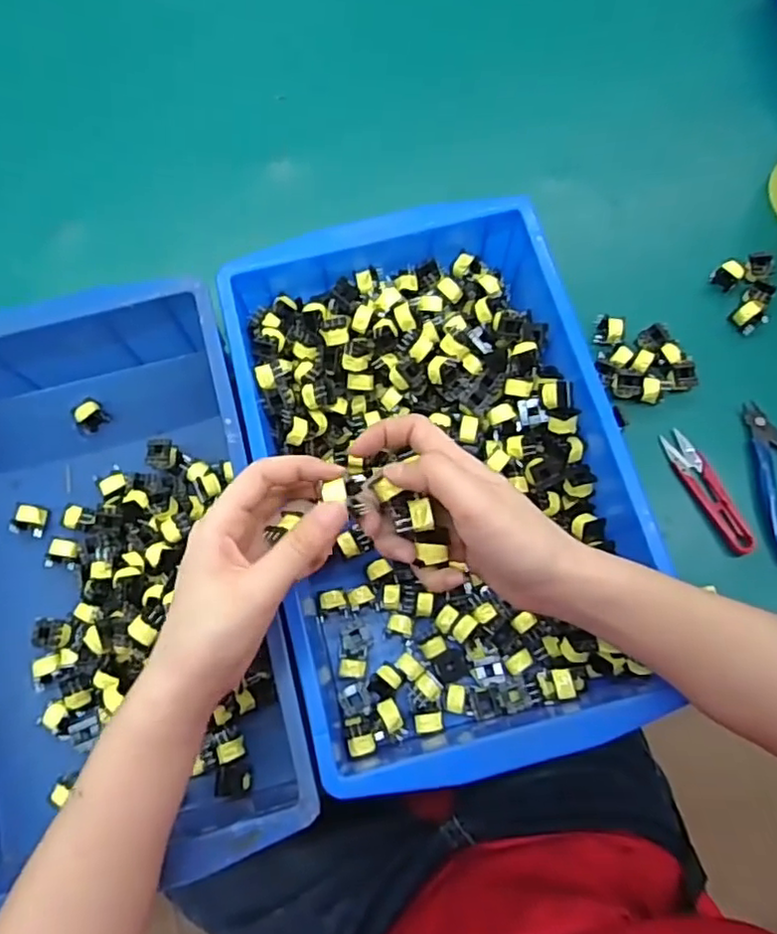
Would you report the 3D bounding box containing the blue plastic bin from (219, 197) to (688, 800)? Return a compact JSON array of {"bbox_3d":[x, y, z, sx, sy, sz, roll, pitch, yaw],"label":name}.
[{"bbox_3d":[0.040,0.006,0.450,0.255,0.078,0.389,-14,75,-3],"label":"blue plastic bin"}]

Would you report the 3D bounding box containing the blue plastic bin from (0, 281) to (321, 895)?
[{"bbox_3d":[-0.195,0.072,0.445,0.235,0.103,0.367,-14,75,-3],"label":"blue plastic bin"}]

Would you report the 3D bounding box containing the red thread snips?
[{"bbox_3d":[0.244,0.017,0.489,0.024,0.007,0.102,-27,76,-6],"label":"red thread snips"}]

